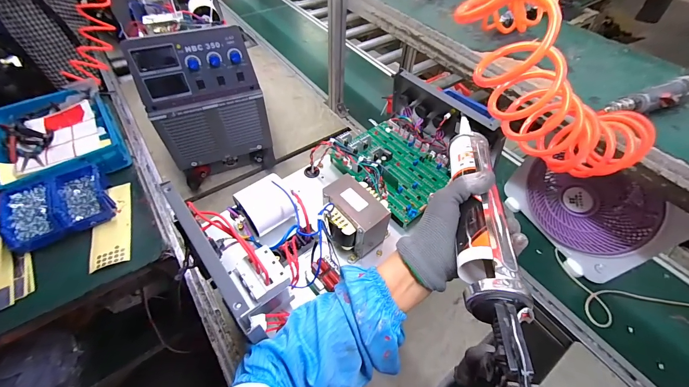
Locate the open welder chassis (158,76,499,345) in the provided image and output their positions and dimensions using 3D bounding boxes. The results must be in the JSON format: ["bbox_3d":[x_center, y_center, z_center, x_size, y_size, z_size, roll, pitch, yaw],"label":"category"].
[{"bbox_3d":[0.015,-0.022,0.472,0.484,0.145,0.226,-35,61,-26],"label":"open welder chassis"}]

